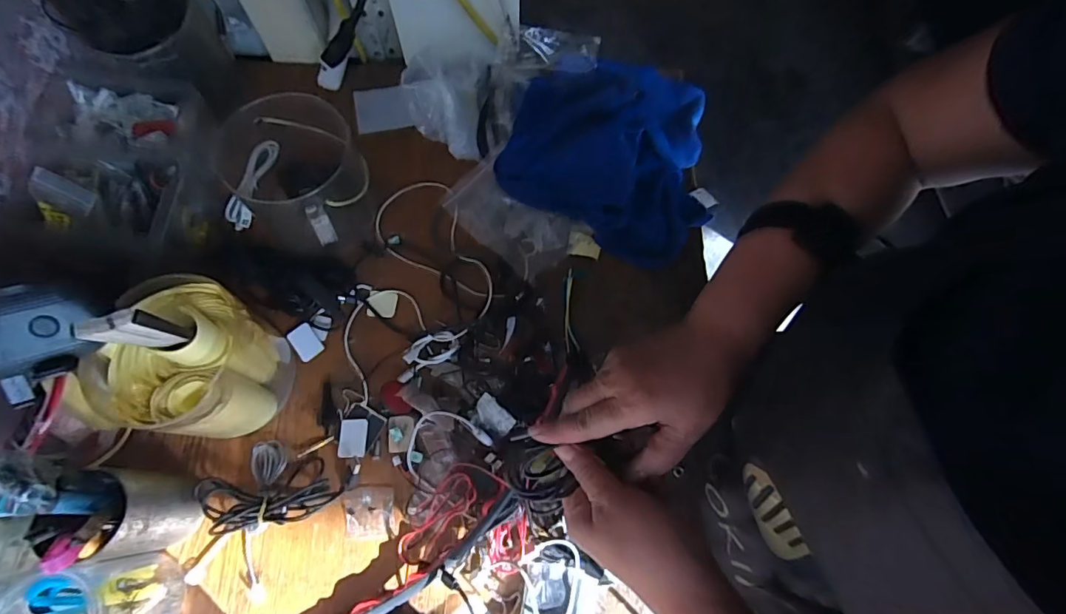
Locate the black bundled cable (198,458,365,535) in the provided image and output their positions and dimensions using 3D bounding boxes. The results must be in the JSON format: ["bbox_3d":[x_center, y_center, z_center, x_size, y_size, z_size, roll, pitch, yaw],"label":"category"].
[{"bbox_3d":[-0.234,0.174,0.469,0.140,0.033,0.052,-12,72,-5],"label":"black bundled cable"}]

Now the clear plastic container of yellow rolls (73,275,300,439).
[{"bbox_3d":[-0.304,0.056,0.464,0.118,0.113,0.135,38,75,11],"label":"clear plastic container of yellow rolls"}]

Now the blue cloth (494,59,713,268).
[{"bbox_3d":[0.088,-0.197,0.582,0.220,0.072,0.239,18,72,4],"label":"blue cloth"}]

